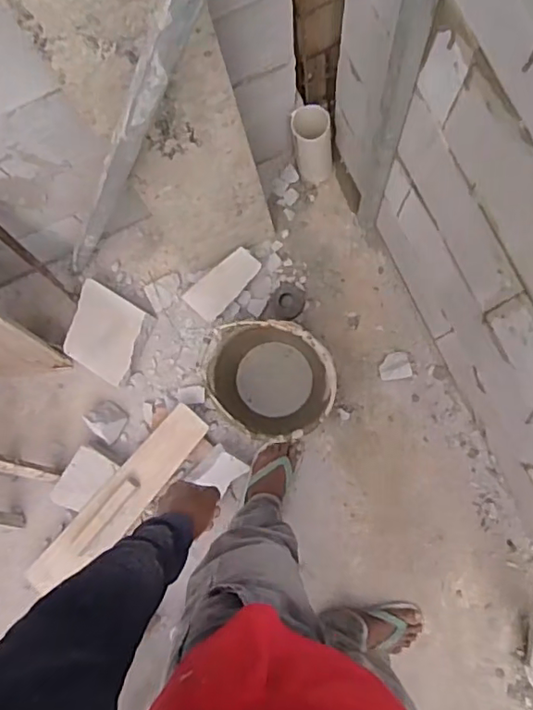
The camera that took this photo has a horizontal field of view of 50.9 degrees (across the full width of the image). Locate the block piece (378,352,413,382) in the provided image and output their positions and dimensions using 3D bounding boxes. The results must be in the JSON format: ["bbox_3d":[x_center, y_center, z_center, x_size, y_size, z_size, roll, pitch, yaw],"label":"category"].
[{"bbox_3d":[0.326,0.025,1.408,0.084,0.037,0.072,-13,84,2],"label":"block piece"}]

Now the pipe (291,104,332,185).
[{"bbox_3d":[0.114,-0.506,1.365,0.098,0.228,0.103,0,85,4],"label":"pipe"}]

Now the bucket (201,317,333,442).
[{"bbox_3d":[0.012,0.064,1.345,0.291,0.196,0.260,9,85,4],"label":"bucket"}]

